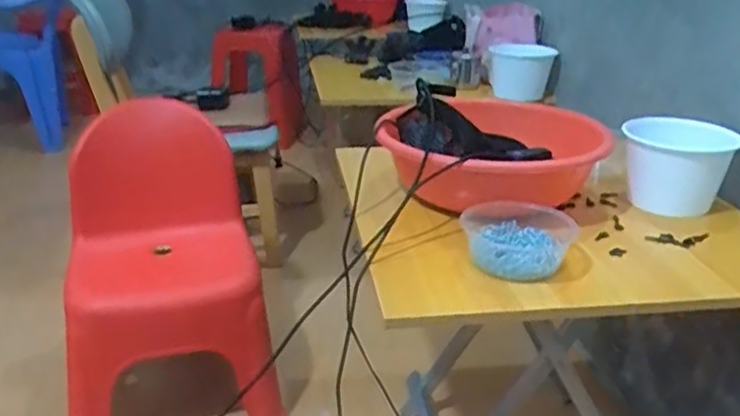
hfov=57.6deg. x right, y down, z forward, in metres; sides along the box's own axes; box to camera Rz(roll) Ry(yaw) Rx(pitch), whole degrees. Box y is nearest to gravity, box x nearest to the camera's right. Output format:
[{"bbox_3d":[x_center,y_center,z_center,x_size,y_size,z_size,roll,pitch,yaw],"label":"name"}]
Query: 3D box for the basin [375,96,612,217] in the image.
[{"bbox_3d":[0.172,-0.079,1.035,0.311,0.122,0.251,-7,24,-17],"label":"basin"}]

